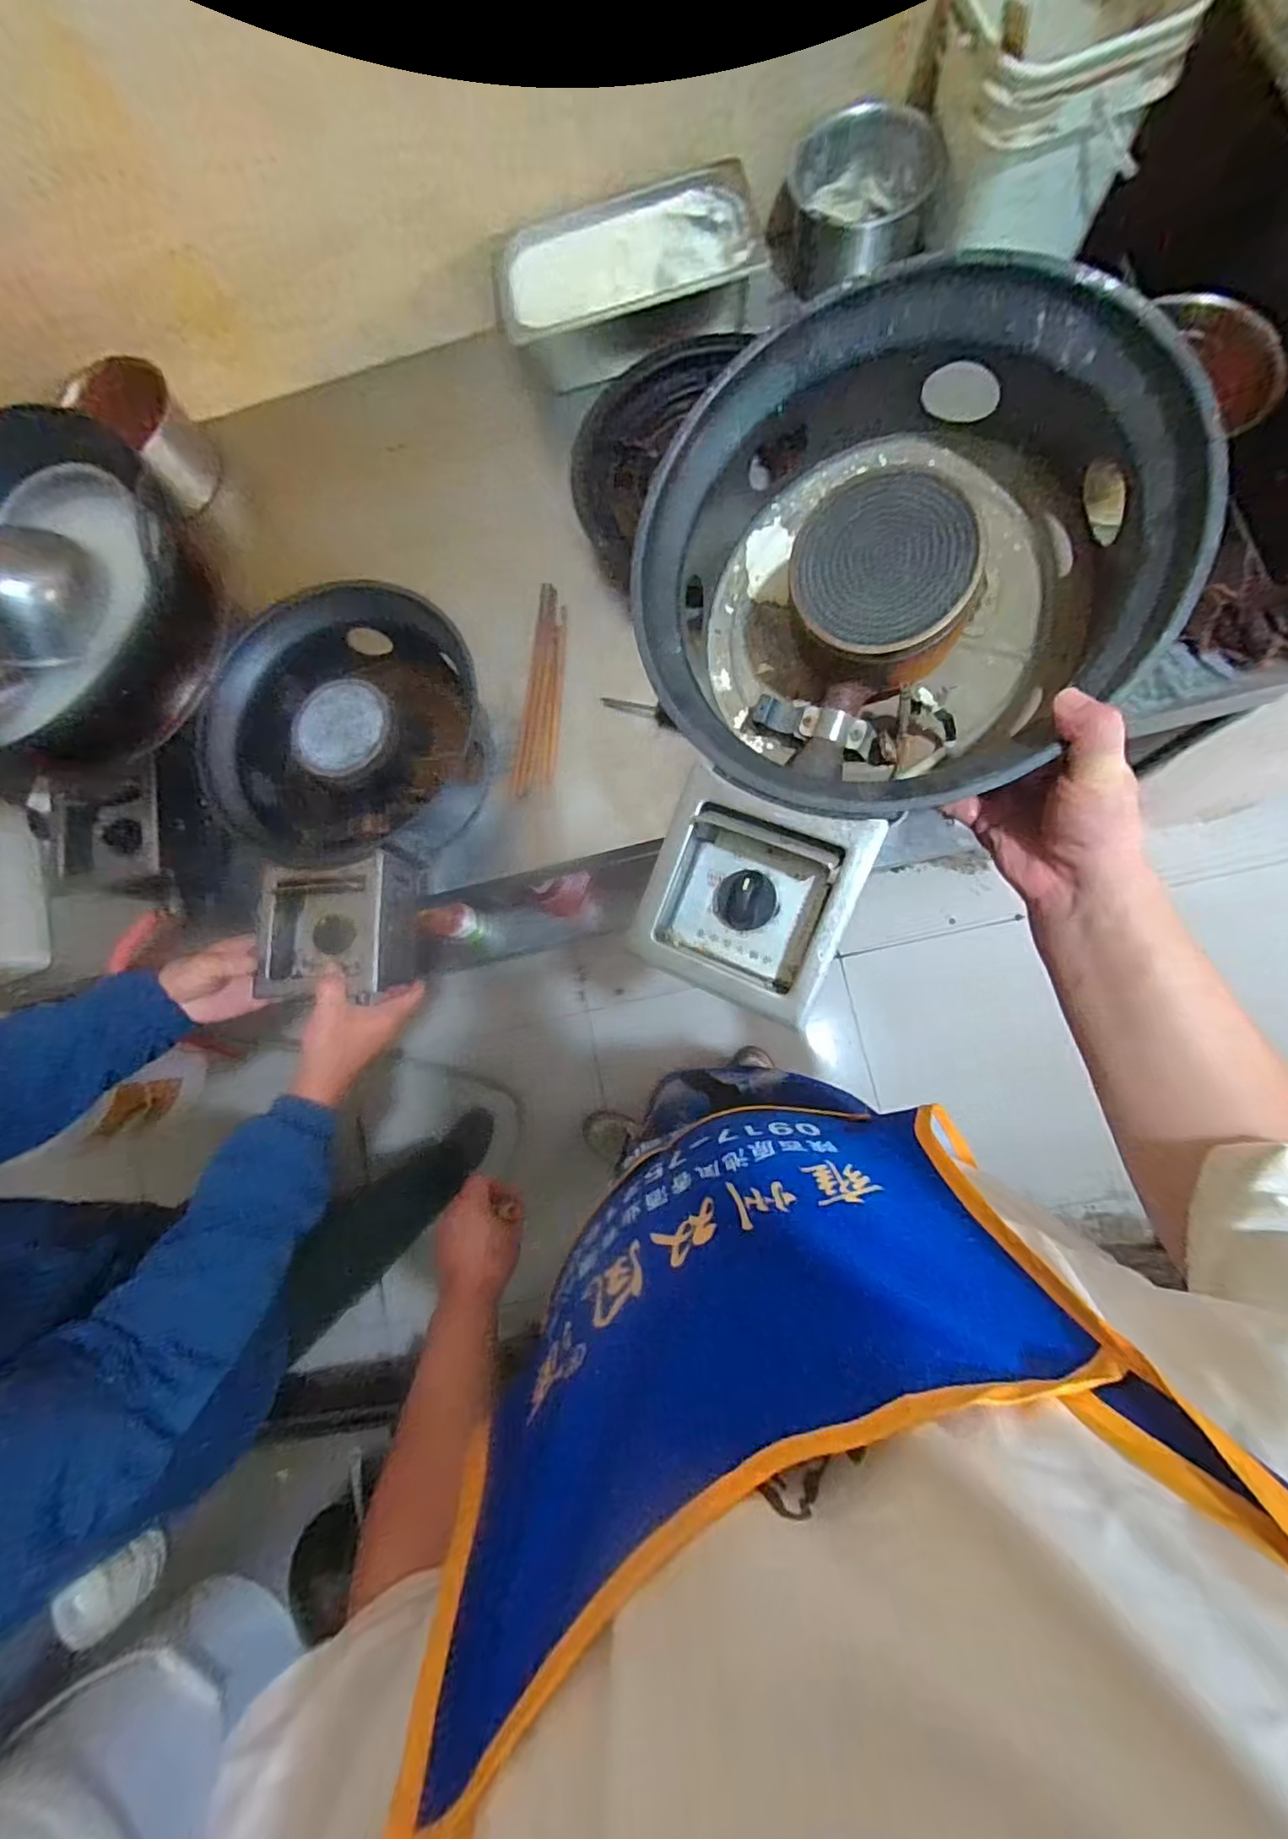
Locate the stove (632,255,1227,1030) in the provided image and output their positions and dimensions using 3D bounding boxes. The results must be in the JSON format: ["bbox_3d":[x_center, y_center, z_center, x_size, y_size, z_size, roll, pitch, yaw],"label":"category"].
[{"bbox_3d":[0.159,-0.168,0.452,0.319,0.140,0.469,12,95,20],"label":"stove"}]

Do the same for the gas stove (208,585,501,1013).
[{"bbox_3d":[-0.356,-0.146,0.713,0.306,0.121,0.435,8,83,-2],"label":"gas stove"}]

